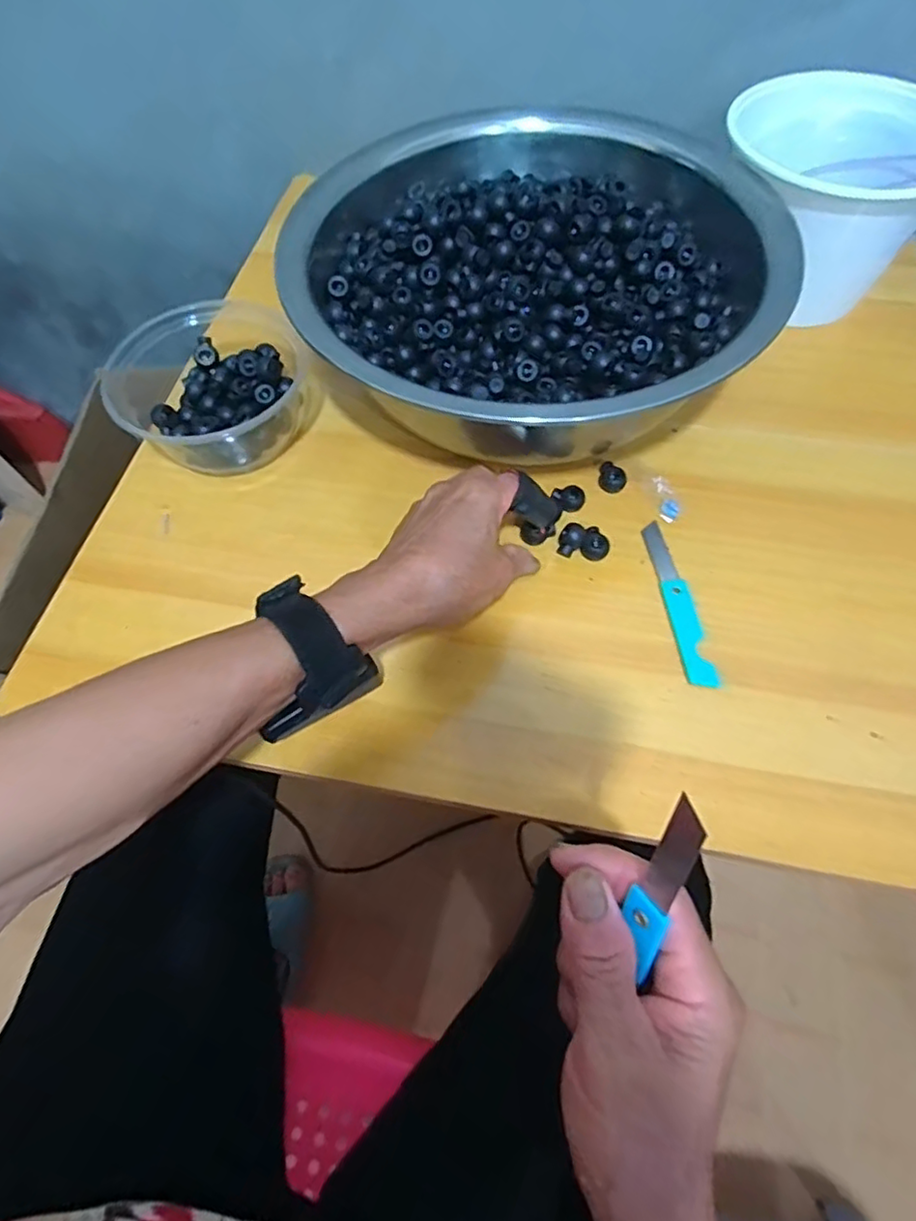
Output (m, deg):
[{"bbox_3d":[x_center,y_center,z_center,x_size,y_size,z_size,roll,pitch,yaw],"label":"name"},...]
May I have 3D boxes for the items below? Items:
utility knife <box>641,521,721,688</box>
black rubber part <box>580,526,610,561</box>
[{"bbox_3d":[0.138,-0.007,0.389,0.019,0.006,0.116,-6,63,-1],"label":"utility knife"},{"bbox_3d":[0.091,-0.044,0.407,0.017,0.013,0.018,-1,63,2],"label":"black rubber part"}]

